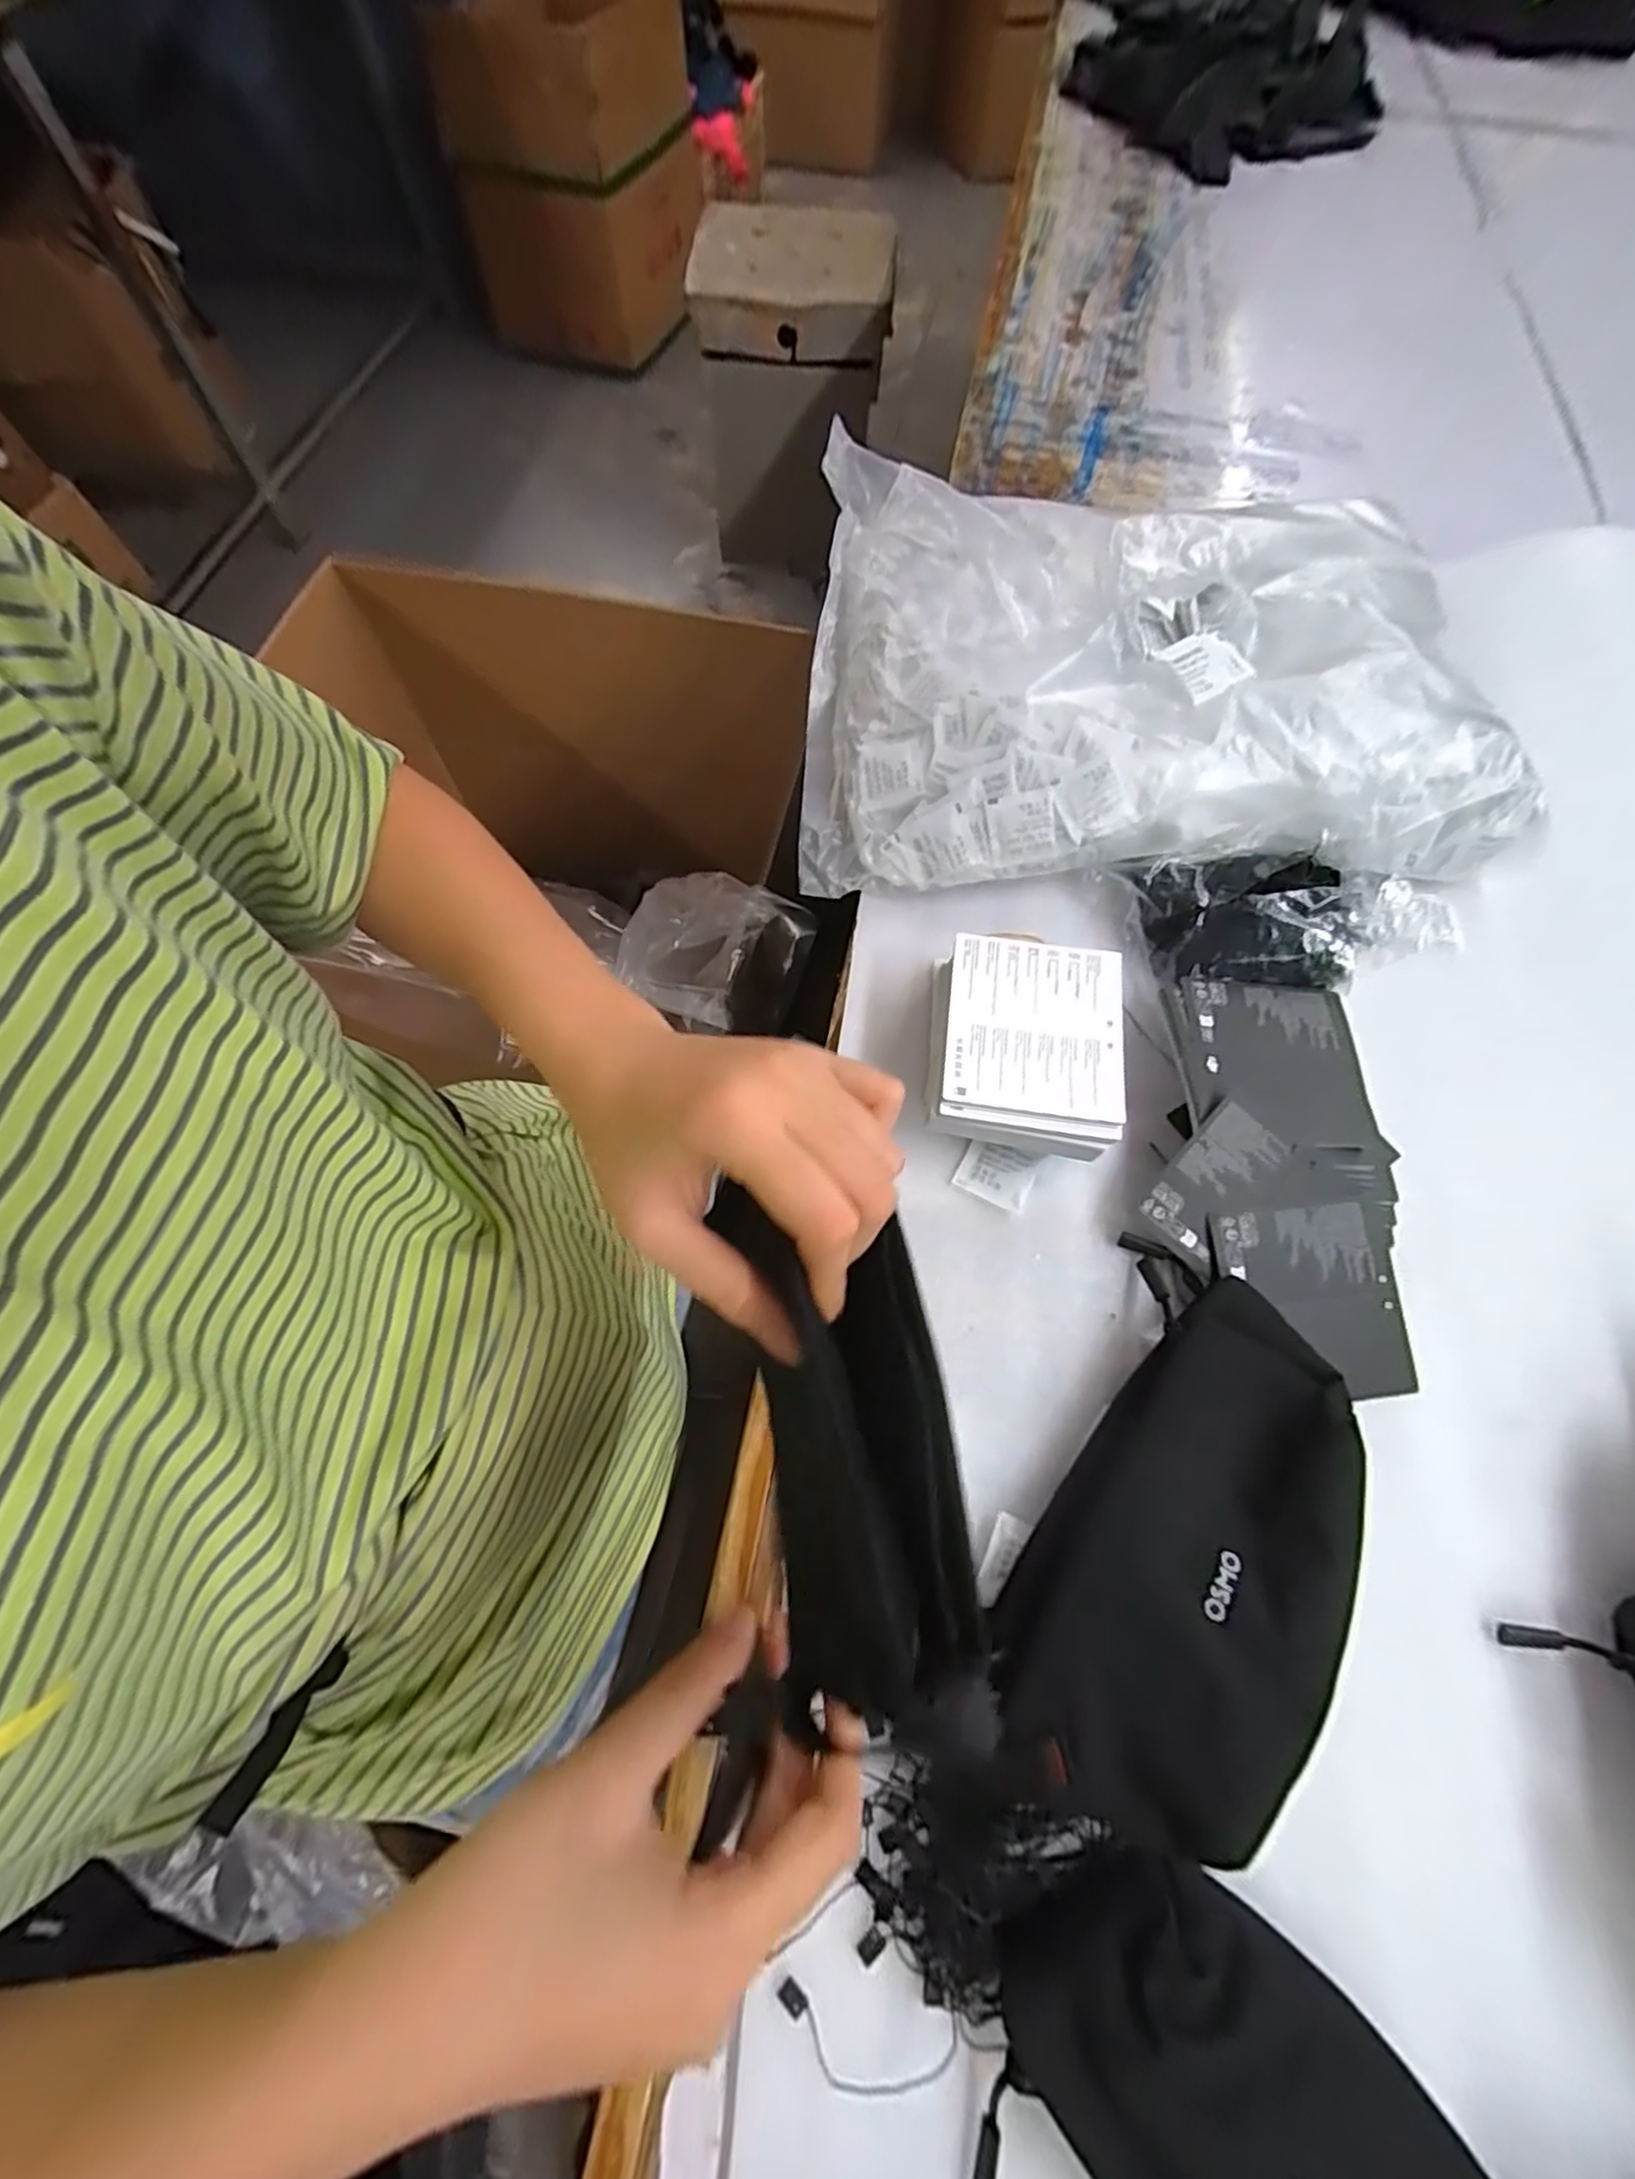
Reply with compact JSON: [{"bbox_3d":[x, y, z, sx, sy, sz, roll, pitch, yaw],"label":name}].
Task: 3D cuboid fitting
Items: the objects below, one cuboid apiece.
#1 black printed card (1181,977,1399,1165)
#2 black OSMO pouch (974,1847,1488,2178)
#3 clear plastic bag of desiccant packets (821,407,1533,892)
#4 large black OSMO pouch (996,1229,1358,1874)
[{"bbox_3d":[0.261,-0.017,0.414,0.102,0.007,0.104,11,61,-1],"label":"black printed card"},{"bbox_3d":[0.159,0.376,0.245,0.210,0.042,0.116,36,70,14],"label":"black OSMO pouch"},{"bbox_3d":[0.226,-0.291,0.508,0.457,0.071,0.371,2,66,0],"label":"clear plastic bag of desiccant packets"},{"bbox_3d":[0.151,0.180,0.317,0.108,0.071,0.228,27,68,10],"label":"large black OSMO pouch"}]

